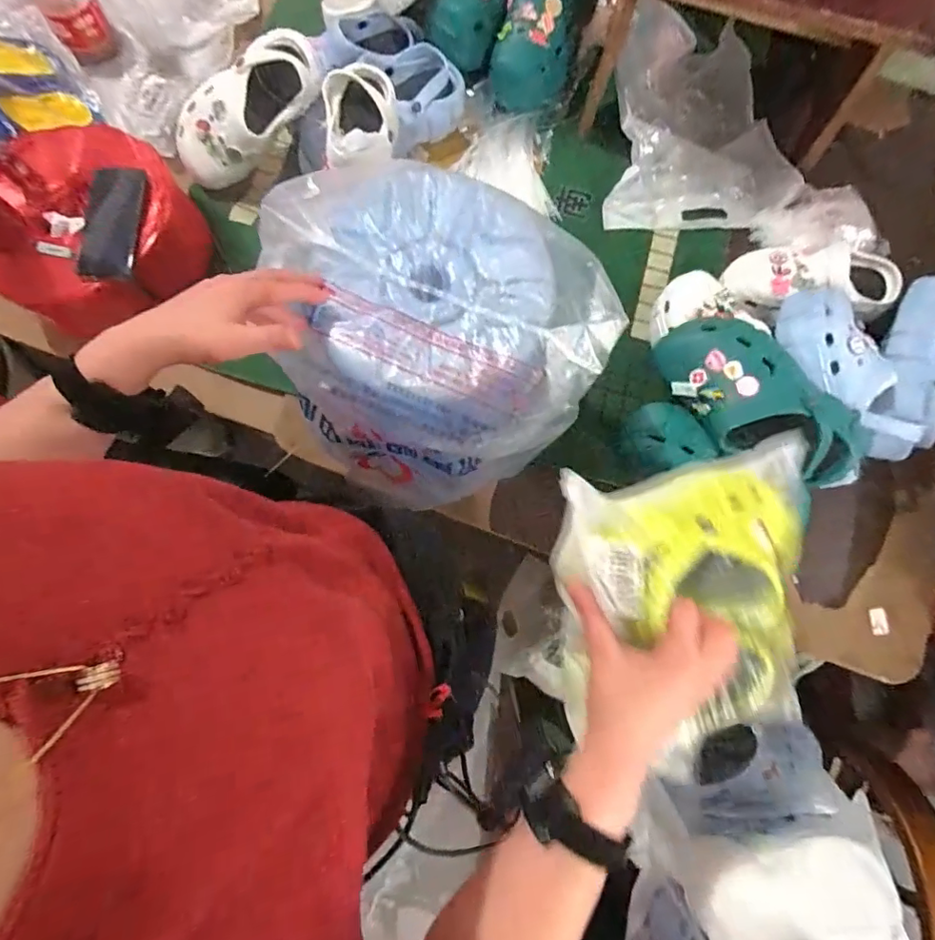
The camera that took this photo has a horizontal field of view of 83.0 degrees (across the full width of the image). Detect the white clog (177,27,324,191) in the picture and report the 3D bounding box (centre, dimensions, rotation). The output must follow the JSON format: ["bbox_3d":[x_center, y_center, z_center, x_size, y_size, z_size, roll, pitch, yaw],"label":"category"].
[{"bbox_3d":[-0.327,-0.525,0.787,0.260,0.081,0.101,-33,80,16],"label":"white clog"}]

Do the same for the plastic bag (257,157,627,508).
[{"bbox_3d":[-0.040,-0.139,0.629,0.342,0.254,0.301,32,81,6],"label":"plastic bag"}]

